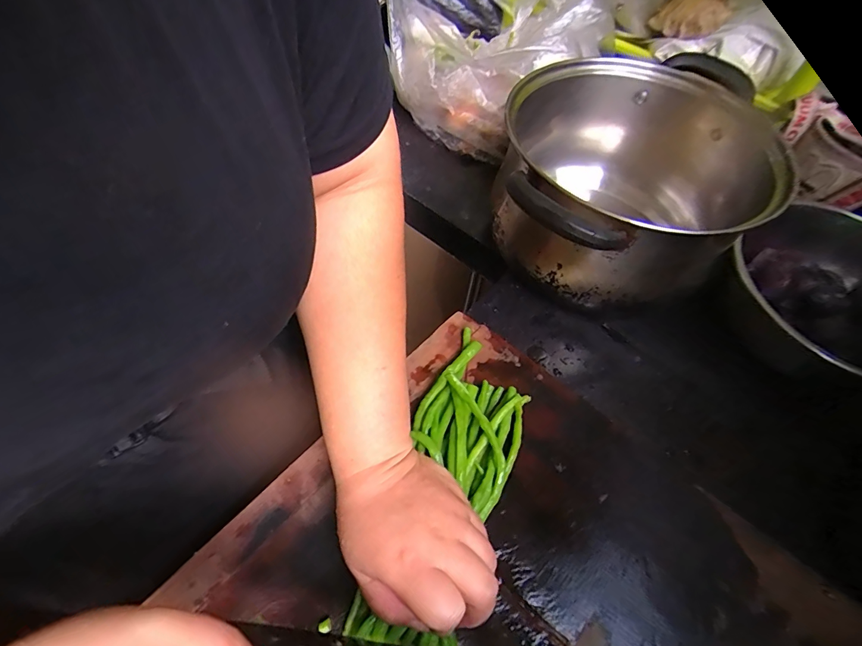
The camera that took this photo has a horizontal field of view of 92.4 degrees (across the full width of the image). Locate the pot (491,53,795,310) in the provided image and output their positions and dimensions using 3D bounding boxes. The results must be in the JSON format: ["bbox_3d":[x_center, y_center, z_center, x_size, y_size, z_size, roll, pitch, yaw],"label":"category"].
[{"bbox_3d":[0.207,-0.139,0.433,0.271,0.158,0.313,11,58,3],"label":"pot"}]

